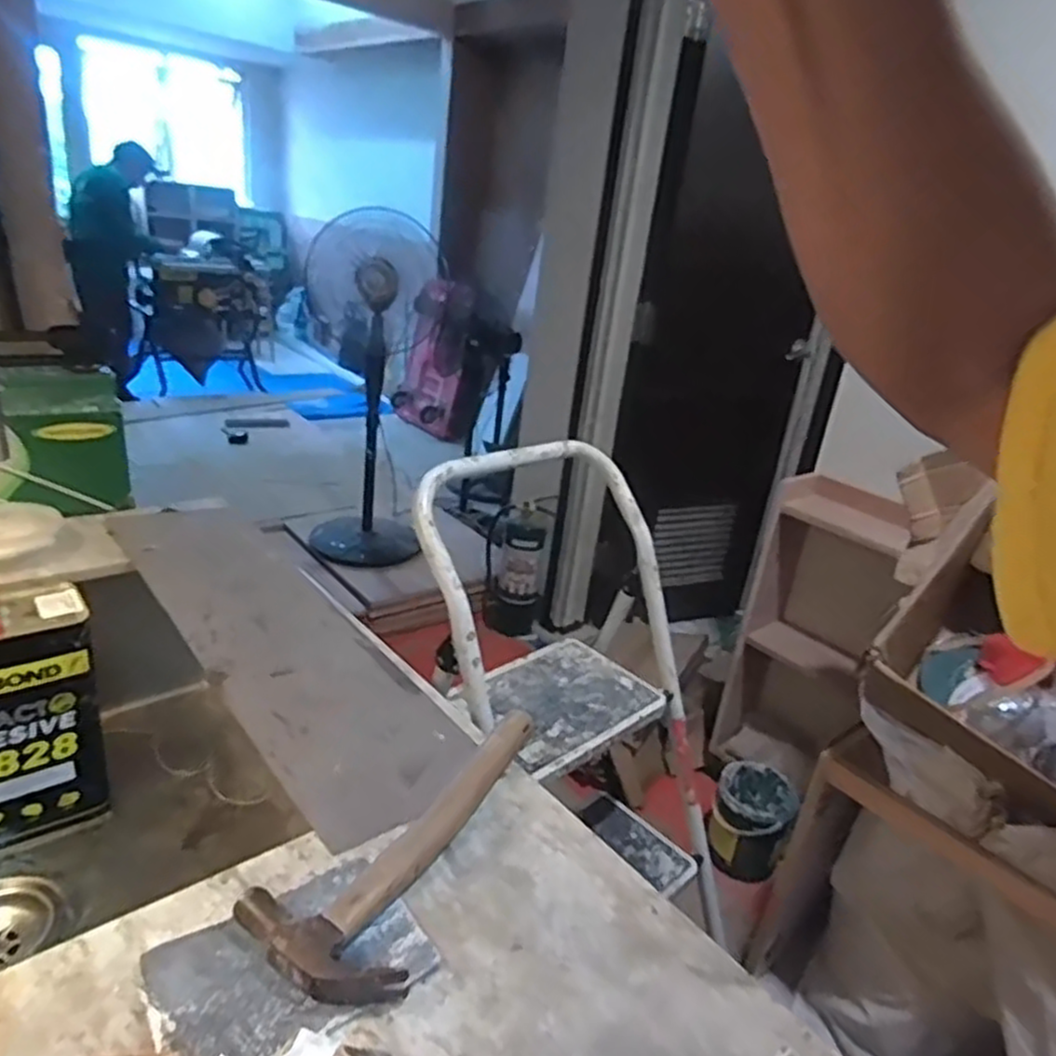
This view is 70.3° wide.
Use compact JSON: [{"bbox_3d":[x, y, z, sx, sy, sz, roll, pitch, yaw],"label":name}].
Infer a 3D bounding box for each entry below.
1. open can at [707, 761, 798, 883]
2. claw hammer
[{"bbox_3d":[0.505,0.666,1.709,0.169,0.196,0.195,20,26,26],"label":"open can"},{"bbox_3d":[-0.083,0.213,0.545,0.110,0.025,0.271,15,25,17],"label":"claw hammer"}]

